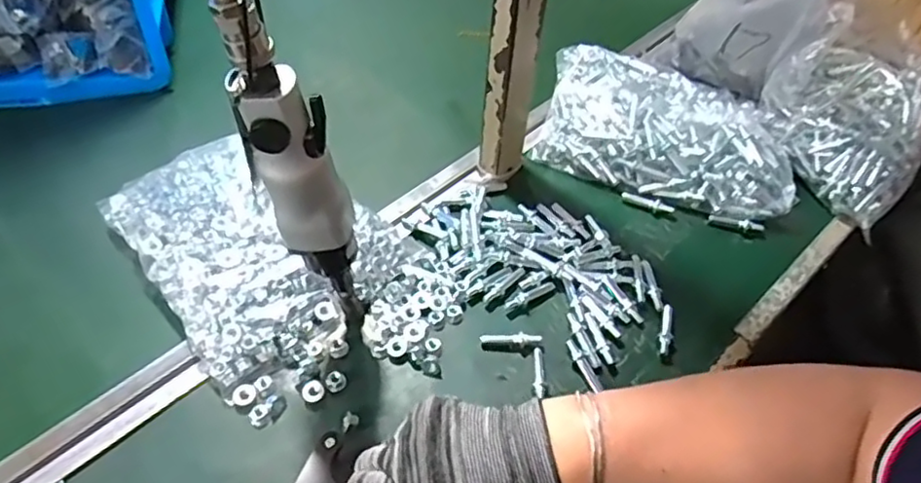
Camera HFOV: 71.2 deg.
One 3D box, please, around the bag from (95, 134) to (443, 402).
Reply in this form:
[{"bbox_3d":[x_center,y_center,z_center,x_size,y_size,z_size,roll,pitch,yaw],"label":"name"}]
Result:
[{"bbox_3d":[-0.177,-0.009,0.570,0.196,0.038,0.239,-34,62,-26],"label":"bag"}]

